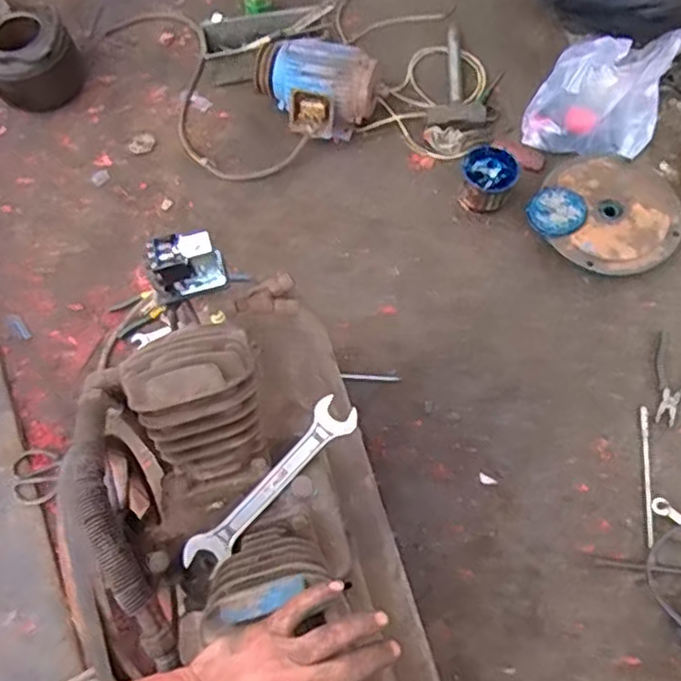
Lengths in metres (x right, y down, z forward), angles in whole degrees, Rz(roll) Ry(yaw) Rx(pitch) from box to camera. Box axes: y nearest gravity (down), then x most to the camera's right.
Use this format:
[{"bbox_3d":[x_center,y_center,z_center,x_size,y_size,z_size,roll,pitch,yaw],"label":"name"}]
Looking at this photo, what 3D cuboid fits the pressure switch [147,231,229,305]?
[{"bbox_3d":[-0.190,-0.091,0.828,0.086,0.091,0.053,-6,66,-2],"label":"pressure switch"}]

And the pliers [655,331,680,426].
[{"bbox_3d":[0.670,0.082,1.320,0.100,0.016,0.180,18,69,9],"label":"pliers"}]

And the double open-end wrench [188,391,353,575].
[{"bbox_3d":[-0.064,0.135,0.642,0.041,0.007,0.213,46,63,1],"label":"double open-end wrench"}]

